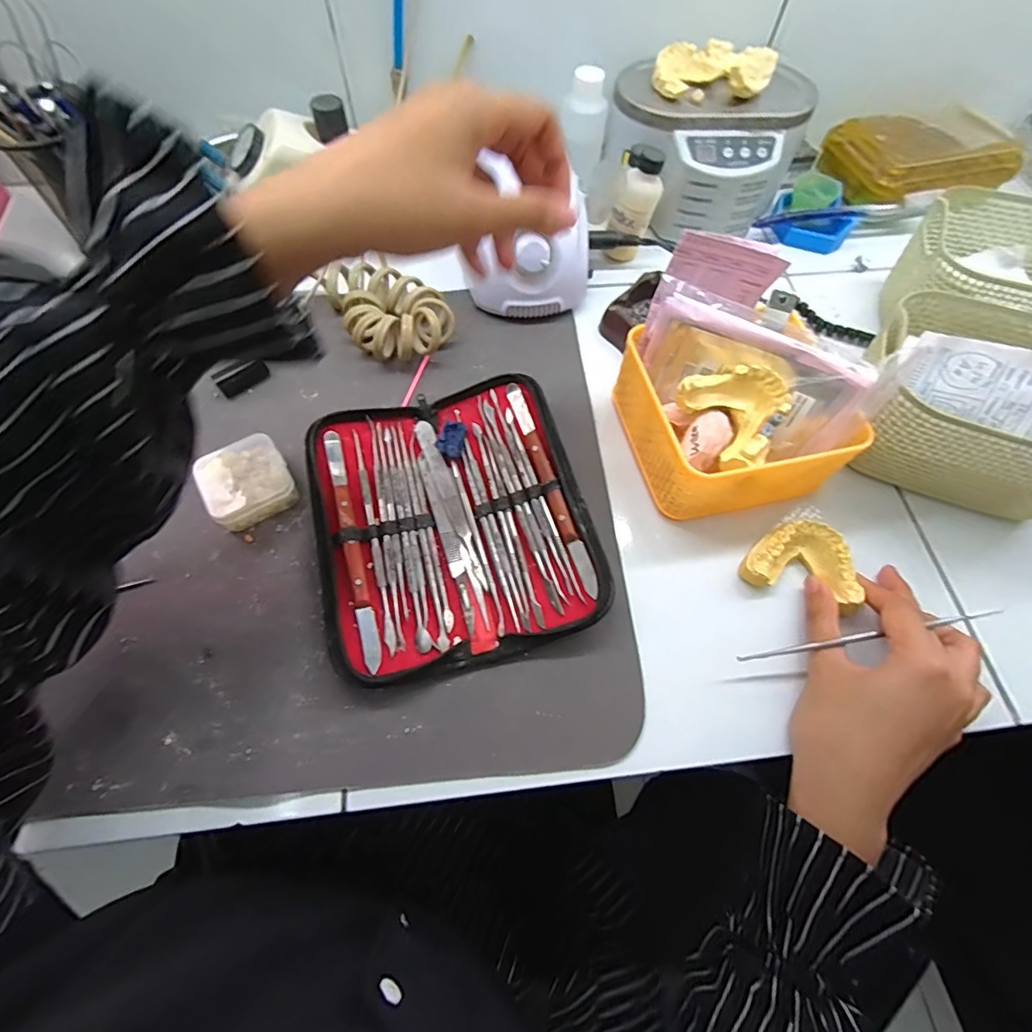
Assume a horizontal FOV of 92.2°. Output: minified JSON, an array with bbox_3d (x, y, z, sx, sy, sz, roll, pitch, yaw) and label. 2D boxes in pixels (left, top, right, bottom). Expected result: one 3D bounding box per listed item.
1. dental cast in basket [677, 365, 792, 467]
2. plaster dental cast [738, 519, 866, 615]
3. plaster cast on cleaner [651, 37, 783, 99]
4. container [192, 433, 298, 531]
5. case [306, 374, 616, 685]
[{"bbox_3d":[0.146,-0.070,0.325,0.055,0.024,0.068,-33,69,-17],"label":"dental cast in basket"},{"bbox_3d":[0.192,0.030,0.330,0.071,0.019,0.051,21,70,6],"label":"plaster dental cast"},{"bbox_3d":[0.174,-0.393,0.433,0.099,0.022,0.067,13,64,5],"label":"plaster cast on cleaner"},{"bbox_3d":[-0.185,-0.024,0.341,0.053,0.019,0.055,-31,73,-13],"label":"container"},{"bbox_3d":[-0.044,-0.003,0.332,0.173,0.017,0.190,-15,70,-7],"label":"case"}]

